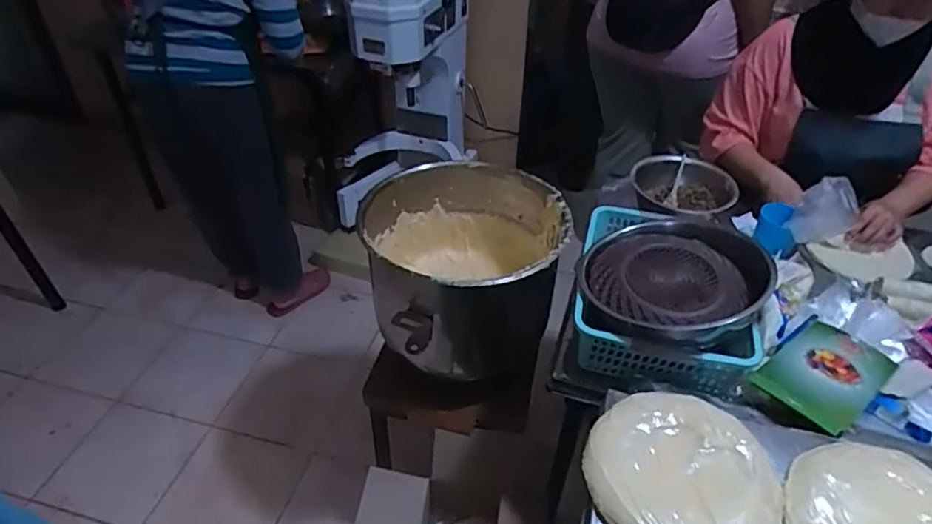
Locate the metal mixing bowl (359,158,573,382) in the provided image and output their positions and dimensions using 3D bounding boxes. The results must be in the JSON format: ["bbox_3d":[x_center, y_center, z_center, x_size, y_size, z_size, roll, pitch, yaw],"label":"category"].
[{"bbox_3d":[0.004,0.024,1.071,0.312,0.268,0.325,1,40,0],"label":"metal mixing bowl"}]

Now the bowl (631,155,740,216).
[{"bbox_3d":[0.407,-0.127,1.111,0.174,0.076,0.164,1,40,0],"label":"bowl"}]

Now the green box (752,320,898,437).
[{"bbox_3d":[0.475,0.143,0.775,0.172,0.033,0.118,-28,48,-30],"label":"green box"}]

